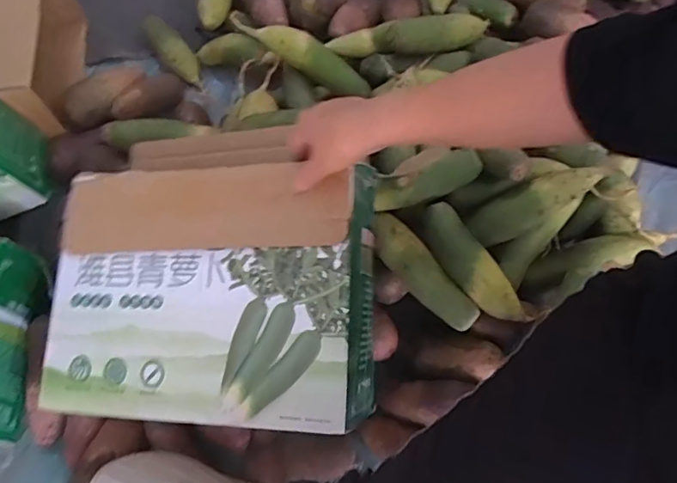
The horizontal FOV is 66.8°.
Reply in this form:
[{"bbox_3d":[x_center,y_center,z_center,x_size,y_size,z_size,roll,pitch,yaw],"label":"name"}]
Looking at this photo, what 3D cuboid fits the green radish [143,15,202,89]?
[{"bbox_3d":[-0.321,-0.372,1.005,0.058,0.049,0.170,-42,91,-16],"label":"green radish"}]

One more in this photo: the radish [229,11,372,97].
[{"bbox_3d":[-0.060,-0.301,0.837,0.250,0.071,0.047,24,67,14],"label":"radish"}]

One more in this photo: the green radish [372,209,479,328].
[{"bbox_3d":[0.110,0.043,0.708,0.048,0.046,0.190,-40,84,-16],"label":"green radish"}]

